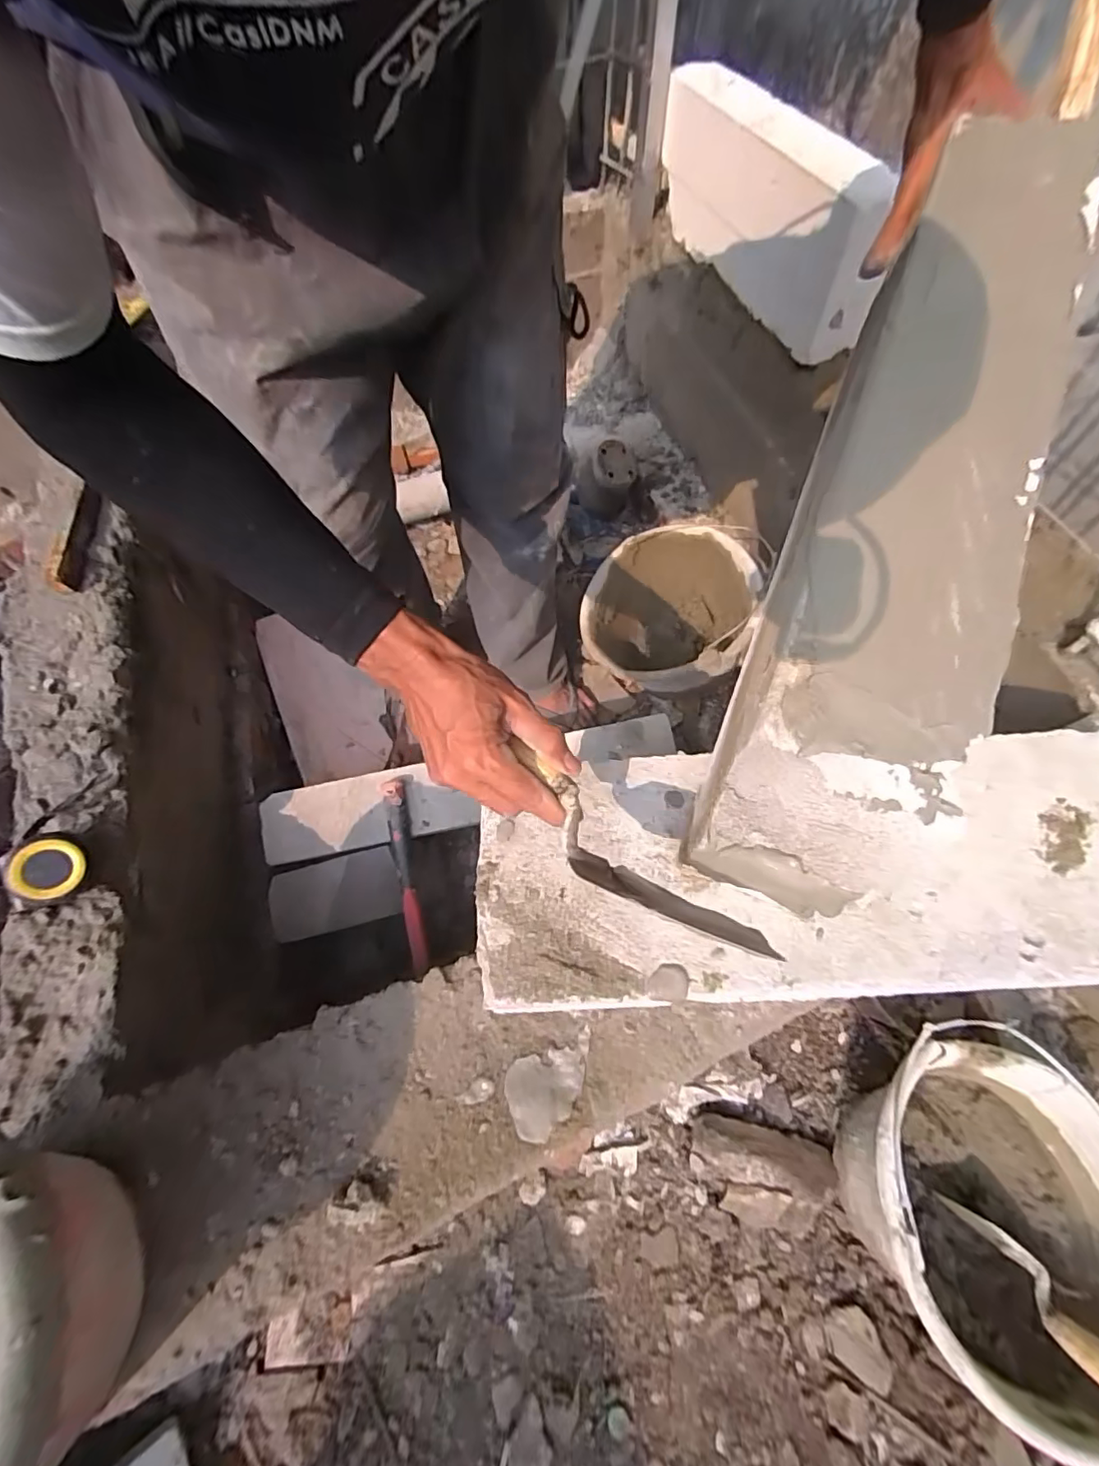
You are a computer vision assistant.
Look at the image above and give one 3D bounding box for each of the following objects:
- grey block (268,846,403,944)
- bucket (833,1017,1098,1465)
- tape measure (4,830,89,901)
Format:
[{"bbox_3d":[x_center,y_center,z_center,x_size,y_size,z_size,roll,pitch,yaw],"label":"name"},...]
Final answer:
[{"bbox_3d":[-0.316,0.235,0.822,0.187,0.050,0.099,-12,87,-11],"label":"grey block"},{"bbox_3d":[0.457,0.497,0.590,0.282,0.186,0.275,0,62,1],"label":"bucket"},{"bbox_3d":[-0.493,0.132,0.549,0.057,0.025,0.064,29,60,-22],"label":"tape measure"}]

